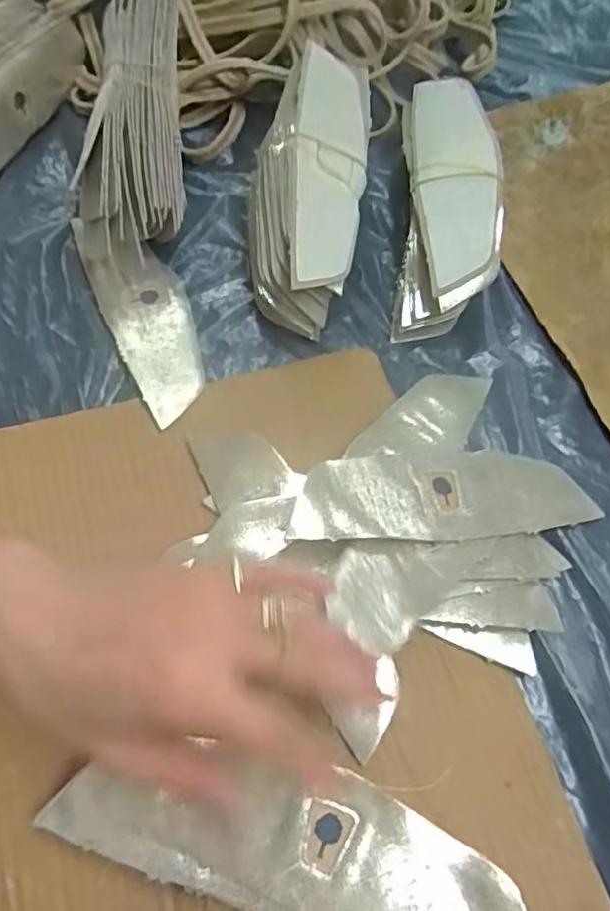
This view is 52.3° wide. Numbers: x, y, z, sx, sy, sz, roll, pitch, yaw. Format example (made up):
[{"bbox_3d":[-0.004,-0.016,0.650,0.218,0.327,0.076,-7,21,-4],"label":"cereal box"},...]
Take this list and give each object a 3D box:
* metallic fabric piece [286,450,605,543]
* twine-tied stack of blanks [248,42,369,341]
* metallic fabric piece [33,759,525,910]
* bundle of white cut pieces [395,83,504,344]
[{"bbox_3d":[0.076,0.021,0.339,0.180,0.014,0.053,-2,65,-23],"label":"metallic fabric piece"},{"bbox_3d":[0.002,-0.183,0.405,0.072,0.052,0.204,9,81,1],"label":"twine-tied stack of blanks"},{"bbox_3d":[-0.005,0.168,0.264,0.204,0.014,0.057,12,66,4],"label":"metallic fabric piece"},{"bbox_3d":[0.096,-0.174,0.418,0.059,0.058,0.190,5,66,-1],"label":"bundle of white cut pieces"}]

